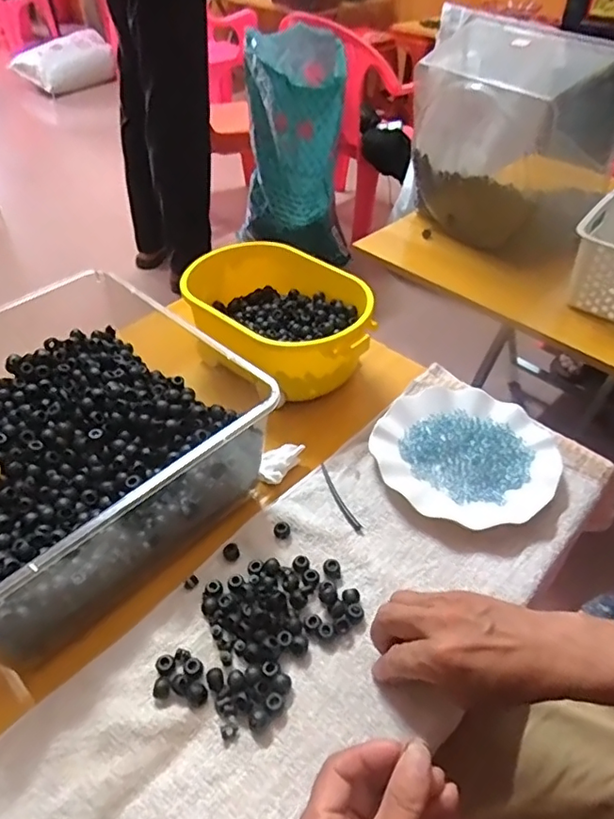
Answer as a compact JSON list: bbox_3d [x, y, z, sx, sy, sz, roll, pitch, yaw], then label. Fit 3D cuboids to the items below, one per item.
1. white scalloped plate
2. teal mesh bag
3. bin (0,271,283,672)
[{"bbox_3d":[0.169,0.042,0.594,0.186,0.017,0.177,0,44,0],"label":"white scalloped plate"},{"bbox_3d":[-0.029,-0.743,1.635,0.300,0.573,0.360,-14,46,-14],"label":"teal mesh bag"},{"bbox_3d":[-0.216,0.041,0.512,0.279,0.132,0.292,35,54,30],"label":"bin"}]

